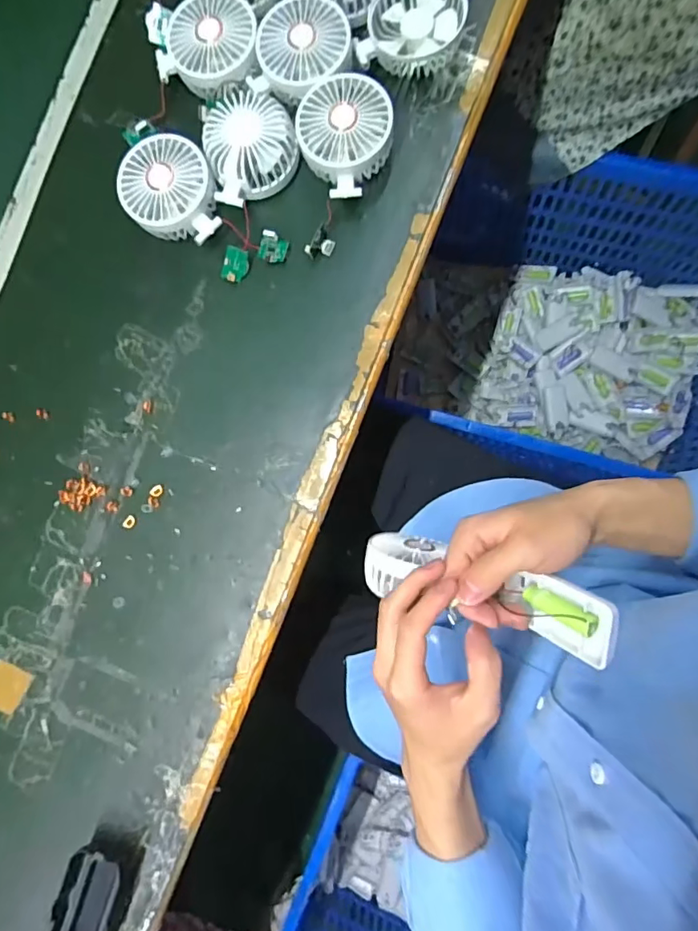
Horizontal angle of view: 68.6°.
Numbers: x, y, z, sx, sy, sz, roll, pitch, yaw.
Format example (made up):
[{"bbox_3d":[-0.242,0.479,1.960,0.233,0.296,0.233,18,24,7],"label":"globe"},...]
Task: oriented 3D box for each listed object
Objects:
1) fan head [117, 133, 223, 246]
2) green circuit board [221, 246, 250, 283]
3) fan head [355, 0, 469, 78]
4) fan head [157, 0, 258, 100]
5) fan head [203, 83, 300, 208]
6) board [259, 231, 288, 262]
[{"bbox_3d":[-0.170,-0.267,0.498,0.098,0.041,0.095,4,86,9],"label":"fan head"},{"bbox_3d":[-0.111,-0.197,0.503,0.024,0.004,0.031,15,110,-8],"label":"green circuit board"},{"bbox_3d":[0.062,-0.414,0.485,0.091,0.032,0.088,-1,86,8],"label":"fan head"},{"bbox_3d":[-0.130,-0.406,0.501,0.093,0.040,0.090,-1,86,8],"label":"fan head"},{"bbox_3d":[-0.093,-0.309,0.493,0.084,0.042,0.103,-11,84,8],"label":"fan head"},{"bbox_3d":[-0.074,-0.215,0.505,0.027,0.009,0.026,18,106,-3],"label":"board"}]

